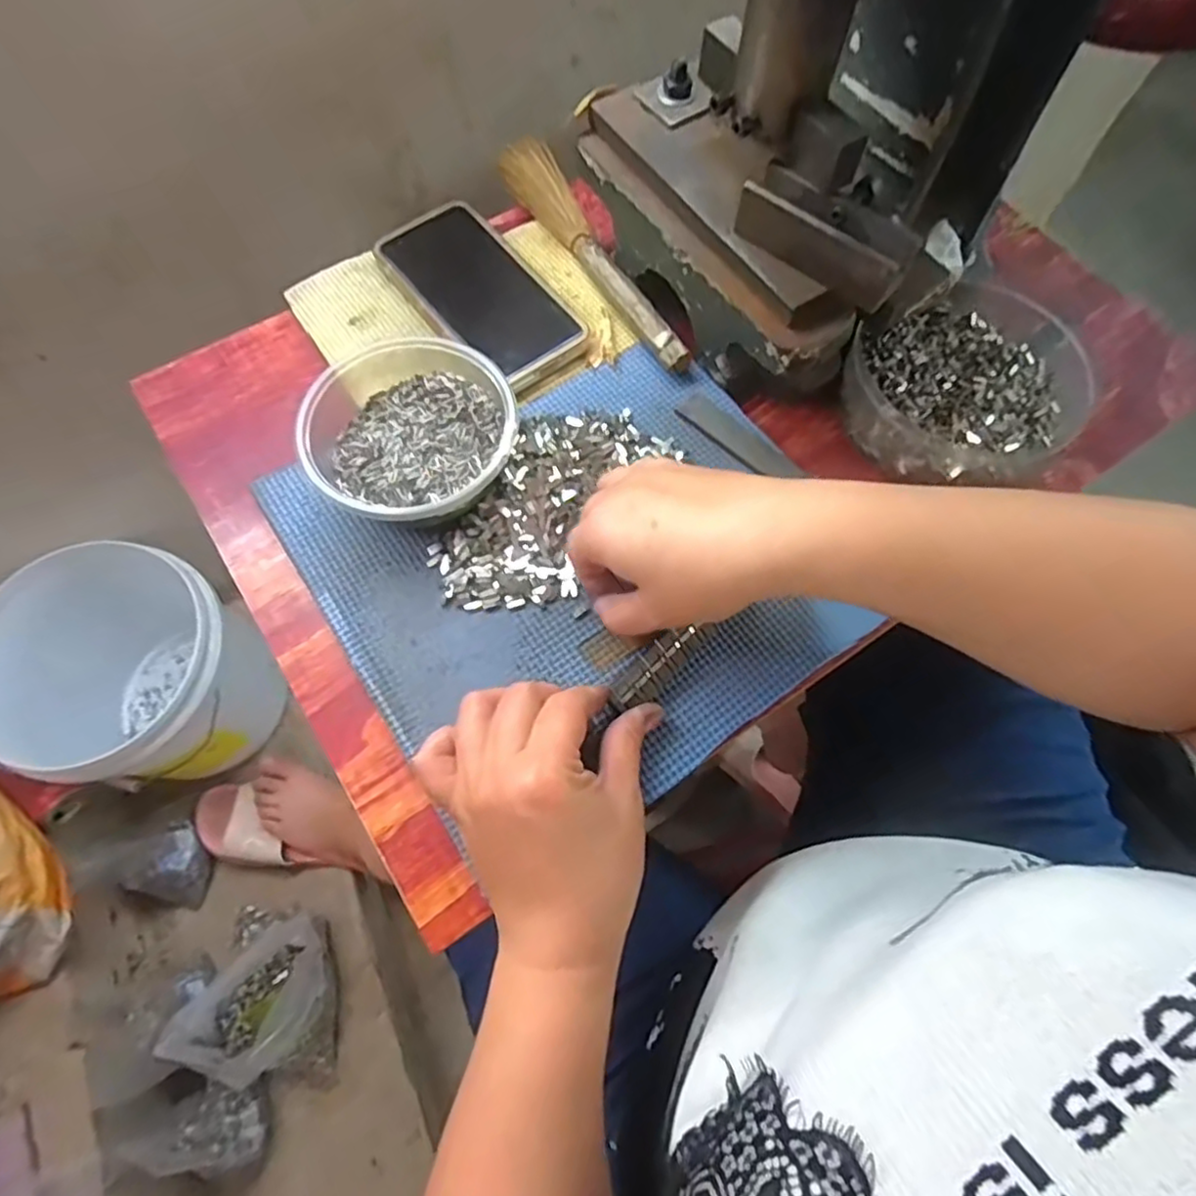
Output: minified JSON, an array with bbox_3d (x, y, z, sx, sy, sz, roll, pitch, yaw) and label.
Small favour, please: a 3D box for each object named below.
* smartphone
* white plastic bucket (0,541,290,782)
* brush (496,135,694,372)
[{"bbox_3d":[-0.076,-0.201,0.438,0.075,0.006,0.152,-38,73,-15],"label":"smartphone"},{"bbox_3d":[-0.572,0.105,0.858,0.268,0.263,0.259,1,67,-1],"label":"white plastic bucket"},{"bbox_3d":[-0.006,-0.238,0.456,0.036,0.016,0.229,-25,70,-11],"label":"brush"}]

